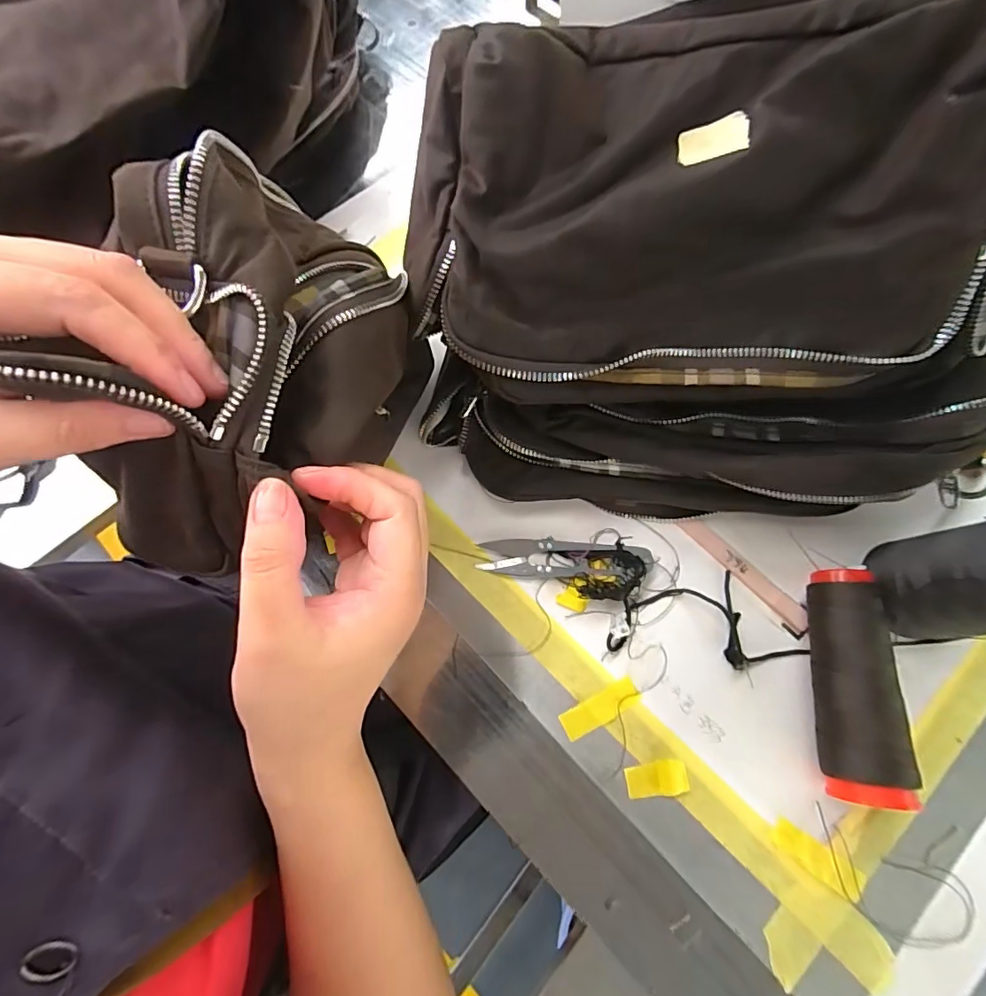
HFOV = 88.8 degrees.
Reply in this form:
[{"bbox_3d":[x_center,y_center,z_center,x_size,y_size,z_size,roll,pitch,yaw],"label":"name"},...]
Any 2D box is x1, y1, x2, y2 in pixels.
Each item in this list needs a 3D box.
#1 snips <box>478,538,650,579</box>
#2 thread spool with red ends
[{"bbox_3d":[0.043,0.036,0.305,0.102,0.011,0.023,1,72,1],"label":"snips"},{"bbox_3d":[0.189,0.097,0.269,0.032,0.040,0.112,4,72,2],"label":"thread spool with red ends"}]

